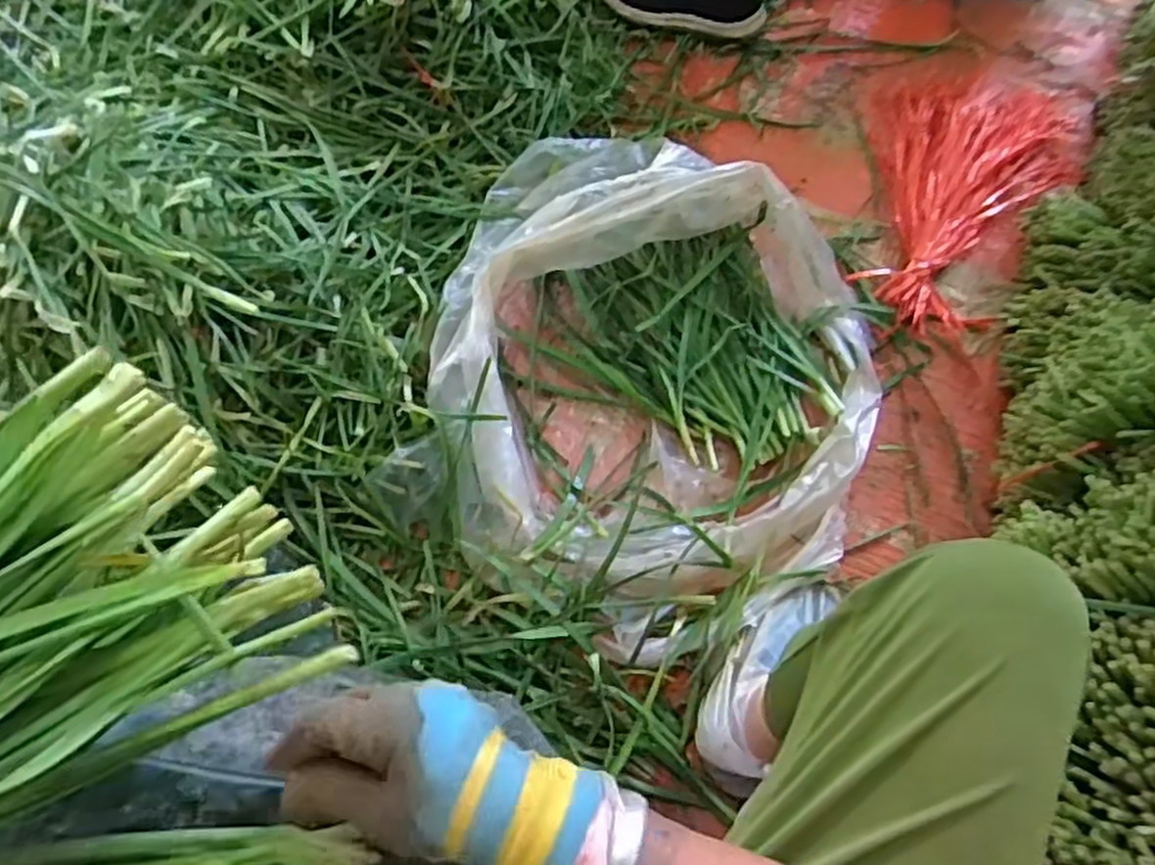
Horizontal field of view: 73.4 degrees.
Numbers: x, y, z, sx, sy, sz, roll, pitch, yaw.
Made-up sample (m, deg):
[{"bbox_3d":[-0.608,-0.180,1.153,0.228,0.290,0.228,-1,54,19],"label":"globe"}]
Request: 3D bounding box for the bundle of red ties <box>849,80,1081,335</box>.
[{"bbox_3d":[0.502,-0.317,1.026,0.264,0.028,0.422,23,69,8],"label":"bundle of red ties"}]

